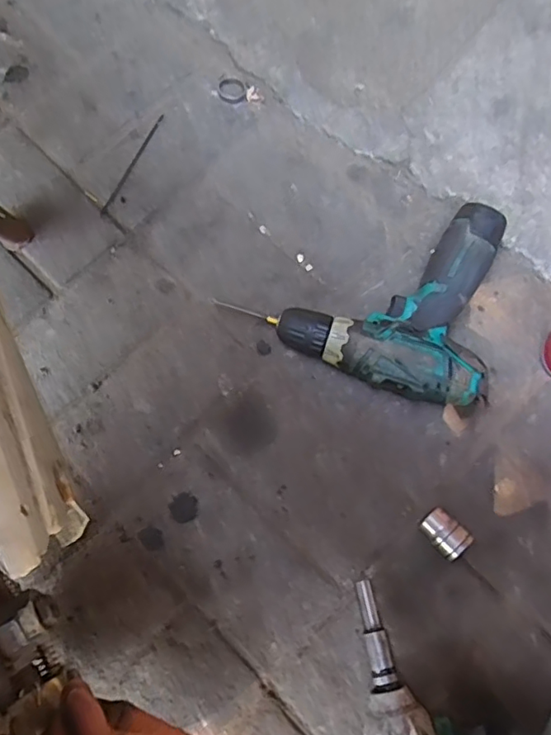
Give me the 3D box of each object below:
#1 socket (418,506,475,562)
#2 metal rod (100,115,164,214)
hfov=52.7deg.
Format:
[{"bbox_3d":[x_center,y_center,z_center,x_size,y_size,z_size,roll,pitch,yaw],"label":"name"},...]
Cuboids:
[{"bbox_3d":[0.148,0.145,0.488,0.029,0.028,0.041,-42,78,-9],"label":"socket"},{"bbox_3d":[-0.154,-0.221,0.600,0.007,0.004,0.132,25,77,7],"label":"metal rod"}]

